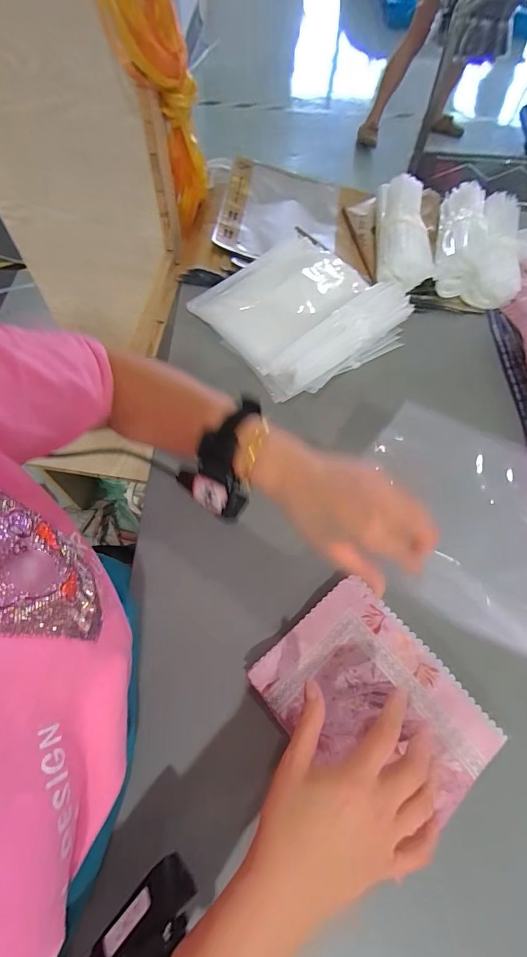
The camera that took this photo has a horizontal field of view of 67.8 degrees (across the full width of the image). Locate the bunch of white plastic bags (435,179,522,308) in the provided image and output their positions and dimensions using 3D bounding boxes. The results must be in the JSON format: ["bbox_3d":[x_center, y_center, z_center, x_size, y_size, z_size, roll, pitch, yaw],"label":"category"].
[{"bbox_3d":[0.369,-0.409,0.664,0.144,0.079,0.248,19,65,7],"label":"bunch of white plastic bags"}]

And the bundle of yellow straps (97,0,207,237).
[{"bbox_3d":[-0.135,-0.507,0.551,0.088,0.379,0.055,9,86,2],"label":"bundle of yellow straps"}]

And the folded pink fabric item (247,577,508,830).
[{"bbox_3d":[0.107,0.217,0.380,0.150,0.016,0.201,-38,71,-18],"label":"folded pink fabric item"}]

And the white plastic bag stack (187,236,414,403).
[{"bbox_3d":[0.059,-0.263,0.616,0.261,0.049,0.255,-32,69,-16],"label":"white plastic bag stack"}]

